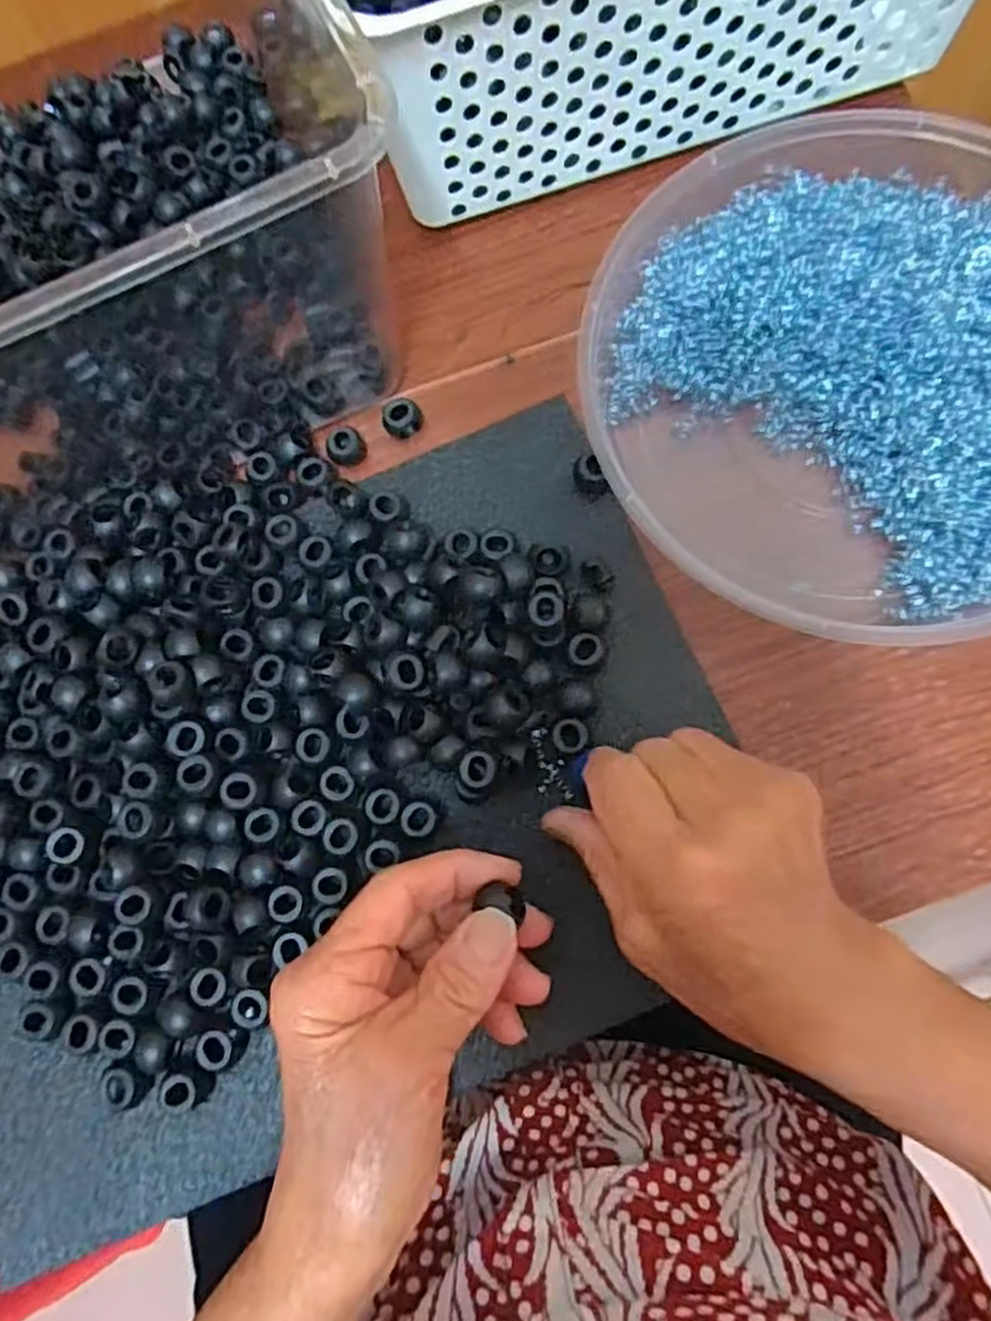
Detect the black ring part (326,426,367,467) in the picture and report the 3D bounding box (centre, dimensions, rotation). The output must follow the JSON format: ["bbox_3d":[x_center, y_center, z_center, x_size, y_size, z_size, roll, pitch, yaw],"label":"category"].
[{"bbox_3d":[-0.069,-0.099,0.354,0.016,0.011,0.018,10,76,4],"label":"black ring part"}]

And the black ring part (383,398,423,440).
[{"bbox_3d":[-0.043,-0.113,0.353,0.018,0.008,0.016,-24,76,-5],"label":"black ring part"}]

